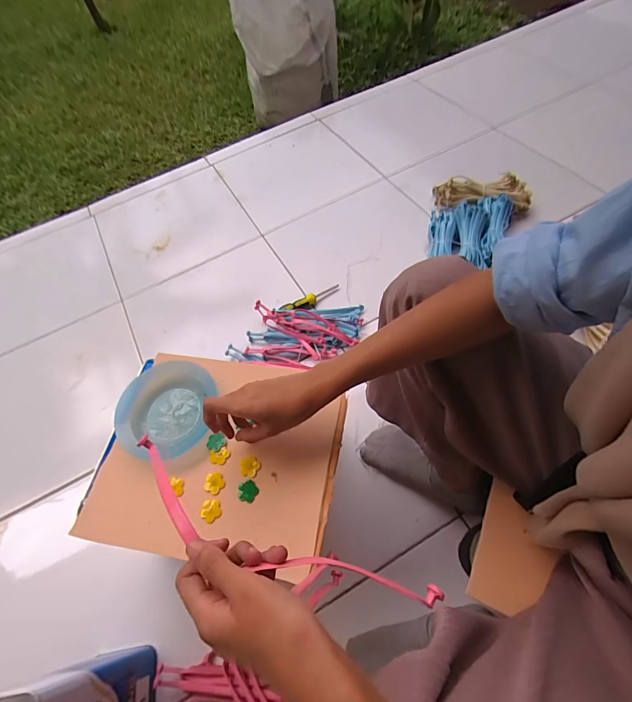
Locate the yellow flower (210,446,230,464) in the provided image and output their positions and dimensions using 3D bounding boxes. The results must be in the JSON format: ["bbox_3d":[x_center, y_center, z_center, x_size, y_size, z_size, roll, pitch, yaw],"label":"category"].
[{"bbox_3d":[-0.118,0.127,0.449,0.023,0.004,0.020,2,60,8],"label":"yellow flower"}]

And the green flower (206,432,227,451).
[{"bbox_3d":[-0.124,0.113,0.455,0.022,0.004,0.020,-2,59,3],"label":"green flower"}]

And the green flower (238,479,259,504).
[{"bbox_3d":[-0.080,0.163,0.426,0.023,0.004,0.024,-3,60,5],"label":"green flower"}]

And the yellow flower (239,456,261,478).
[{"bbox_3d":[-0.079,0.137,0.438,0.024,0.004,0.024,1,60,7],"label":"yellow flower"}]

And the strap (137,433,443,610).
[{"bbox_3d":[-0.040,0.134,0.273,0.269,0.044,0.051,21,63,11],"label":"strap"}]

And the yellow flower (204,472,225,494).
[{"bbox_3d":[-0.121,0.155,0.435,0.023,0.004,0.024,-3,60,5],"label":"yellow flower"}]

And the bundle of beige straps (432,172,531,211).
[{"bbox_3d":[0.417,-0.396,0.935,0.229,0.071,0.075,11,62,13],"label":"bundle of beige straps"}]

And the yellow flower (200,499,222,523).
[{"bbox_3d":[-0.121,0.182,0.421,0.023,0.004,0.023,-3,60,5],"label":"yellow flower"}]

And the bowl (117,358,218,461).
[{"bbox_3d":[-0.193,0.074,0.471,0.108,0.036,0.118,-3,60,5],"label":"bowl"}]

